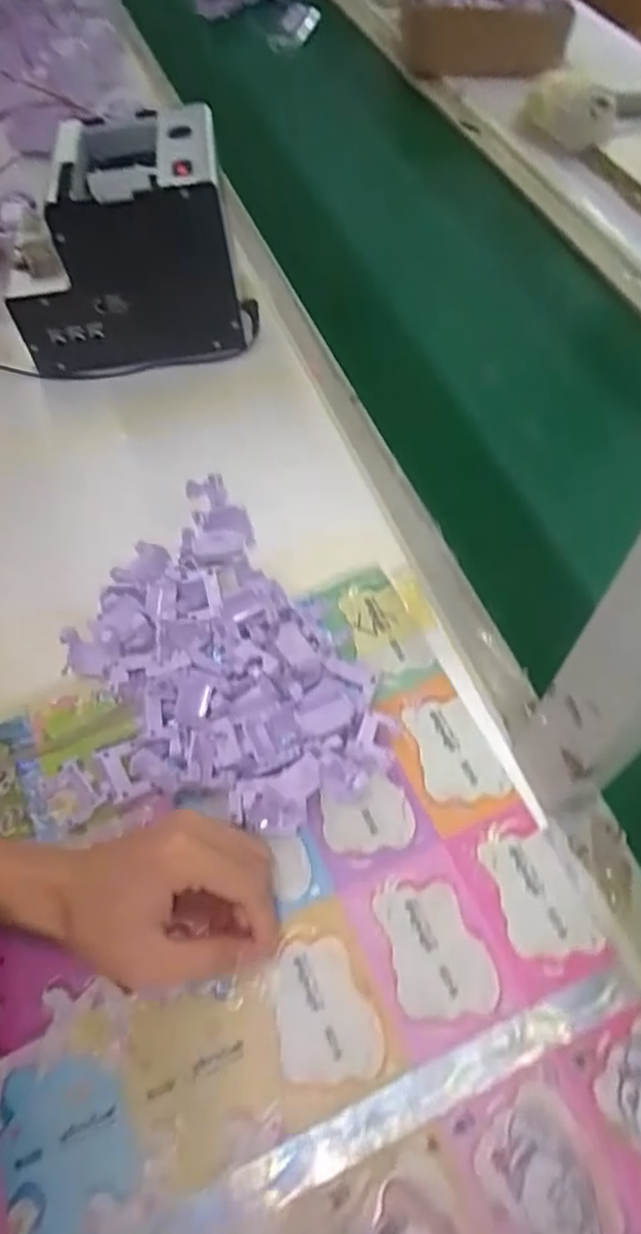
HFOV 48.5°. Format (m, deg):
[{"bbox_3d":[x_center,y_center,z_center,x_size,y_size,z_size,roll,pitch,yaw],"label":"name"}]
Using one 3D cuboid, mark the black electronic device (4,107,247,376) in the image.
[{"bbox_3d":[-0.164,-0.311,0.603,0.189,0.152,0.134,-7,59,-4],"label":"black electronic device"}]

